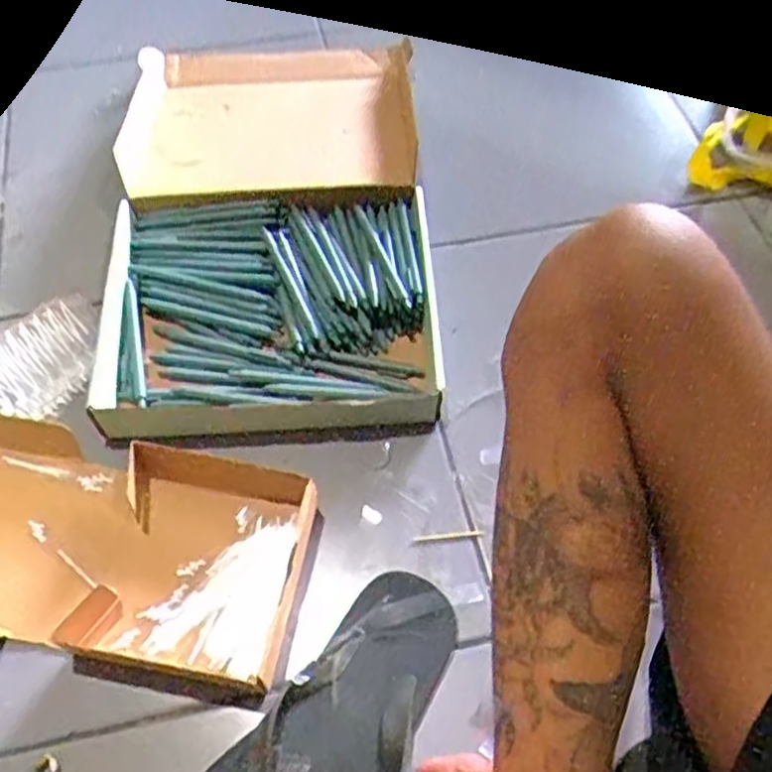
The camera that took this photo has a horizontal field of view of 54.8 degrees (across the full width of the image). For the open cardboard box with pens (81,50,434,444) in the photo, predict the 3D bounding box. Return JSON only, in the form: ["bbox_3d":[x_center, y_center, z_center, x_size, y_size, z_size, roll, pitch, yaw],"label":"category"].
[{"bbox_3d":[-0.117,-0.164,0.760,0.312,0.092,0.461,-1,58,-3],"label":"open cardboard box with pens"}]

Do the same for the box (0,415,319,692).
[{"bbox_3d":[-0.252,0.125,0.611,0.371,0.050,0.179,9,58,4],"label":"box"}]

